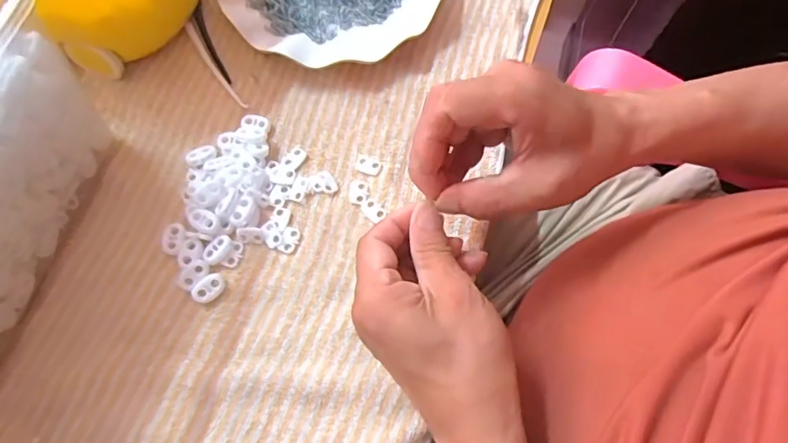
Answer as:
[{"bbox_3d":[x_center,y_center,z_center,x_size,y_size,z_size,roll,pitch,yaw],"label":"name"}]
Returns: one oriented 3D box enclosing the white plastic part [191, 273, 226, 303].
[{"bbox_3d":[-0.123,0.045,0.329,0.022,0.006,0.015,-40,75,-15],"label":"white plastic part"}]

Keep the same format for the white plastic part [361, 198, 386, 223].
[{"bbox_3d":[-0.015,-0.009,0.353,0.018,0.004,0.012,43,73,13],"label":"white plastic part"}]

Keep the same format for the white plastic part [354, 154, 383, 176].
[{"bbox_3d":[-0.019,-0.043,0.367,0.020,0.004,0.014,22,70,6],"label":"white plastic part"}]

